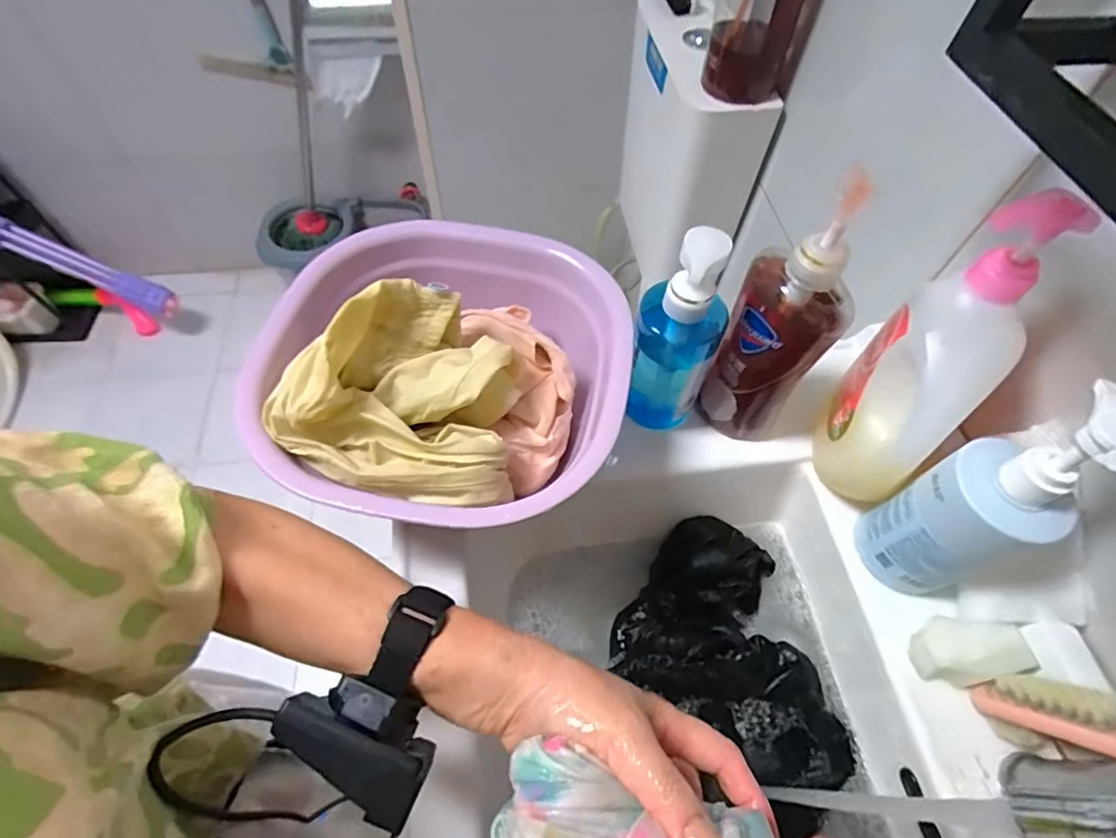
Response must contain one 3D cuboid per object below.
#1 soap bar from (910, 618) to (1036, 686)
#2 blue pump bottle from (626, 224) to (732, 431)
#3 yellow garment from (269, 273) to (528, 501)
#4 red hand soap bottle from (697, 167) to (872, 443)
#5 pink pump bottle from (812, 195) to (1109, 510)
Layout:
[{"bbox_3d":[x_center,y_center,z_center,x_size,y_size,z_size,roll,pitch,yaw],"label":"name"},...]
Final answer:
[{"bbox_3d":[0.307,0.175,0.407,0.080,0.025,0.041,2,59,-1],"label":"soap bar"},{"bbox_3d":[0.095,-0.062,0.441,0.065,0.200,0.049,15,60,7],"label":"blue pump bottle"},{"bbox_3d":[-0.112,-0.022,0.380,0.160,0.079,0.142,3,59,-1],"label":"yellow garment"},{"bbox_3d":[0.169,-0.066,0.419,0.077,0.224,0.054,24,61,12],"label":"red hand soap bottle"},{"bbox_3d":[0.268,-0.039,0.399,0.073,0.251,0.086,33,39,16],"label":"pink pump bottle"}]

